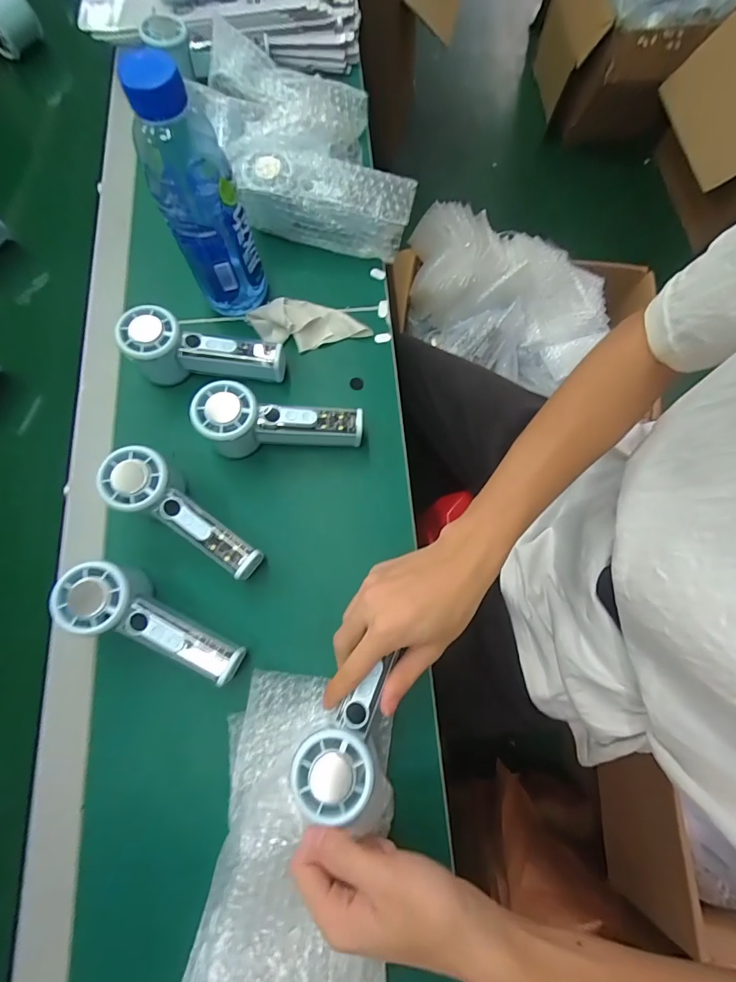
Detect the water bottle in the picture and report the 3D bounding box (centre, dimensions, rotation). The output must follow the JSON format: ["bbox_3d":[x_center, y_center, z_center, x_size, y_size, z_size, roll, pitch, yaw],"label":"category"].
[{"bbox_3d":[-0.148,-0.254,0.375,0.067,0.202,0.069,-22,76,-6],"label":"water bottle"}]

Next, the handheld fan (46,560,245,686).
[{"bbox_3d":[-0.174,0.109,0.356,0.151,0.062,0.053,20,75,5],"label":"handheld fan"}]

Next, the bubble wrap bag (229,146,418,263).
[{"bbox_3d":[-0.049,-0.318,0.471,0.194,0.067,0.072,20,75,5],"label":"bubble wrap bag"}]

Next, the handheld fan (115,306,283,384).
[{"bbox_3d":[-0.163,-0.147,0.424,0.150,0.060,0.057,-2,75,-1],"label":"handheld fan"}]

